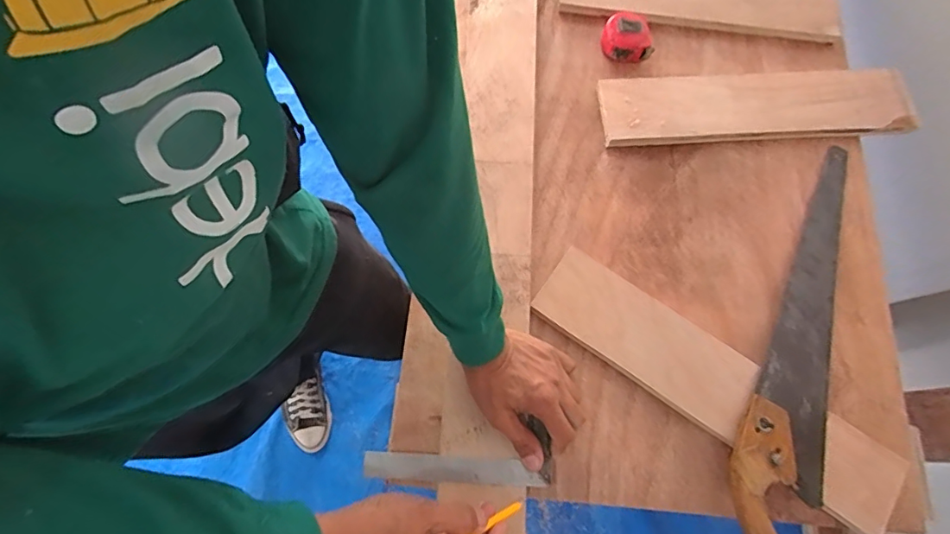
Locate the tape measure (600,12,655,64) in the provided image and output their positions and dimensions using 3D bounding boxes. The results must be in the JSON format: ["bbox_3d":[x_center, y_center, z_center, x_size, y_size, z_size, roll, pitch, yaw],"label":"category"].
[{"bbox_3d":[0.216,-0.330,0.724,0.063,0.042,0.073,-22,74,-10],"label":"tape measure"}]

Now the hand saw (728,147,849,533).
[{"bbox_3d":[0.402,0.084,0.598,0.094,0.036,0.532,28,72,7],"label":"hand saw"}]

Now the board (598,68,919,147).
[{"bbox_3d":[0.384,-0.229,0.703,0.415,0.017,0.110,-2,74,0],"label":"board"}]

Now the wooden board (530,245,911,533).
[{"bbox_3d":[0.271,0.131,0.587,0.431,0.019,0.097,34,72,10],"label":"wooden board"}]

